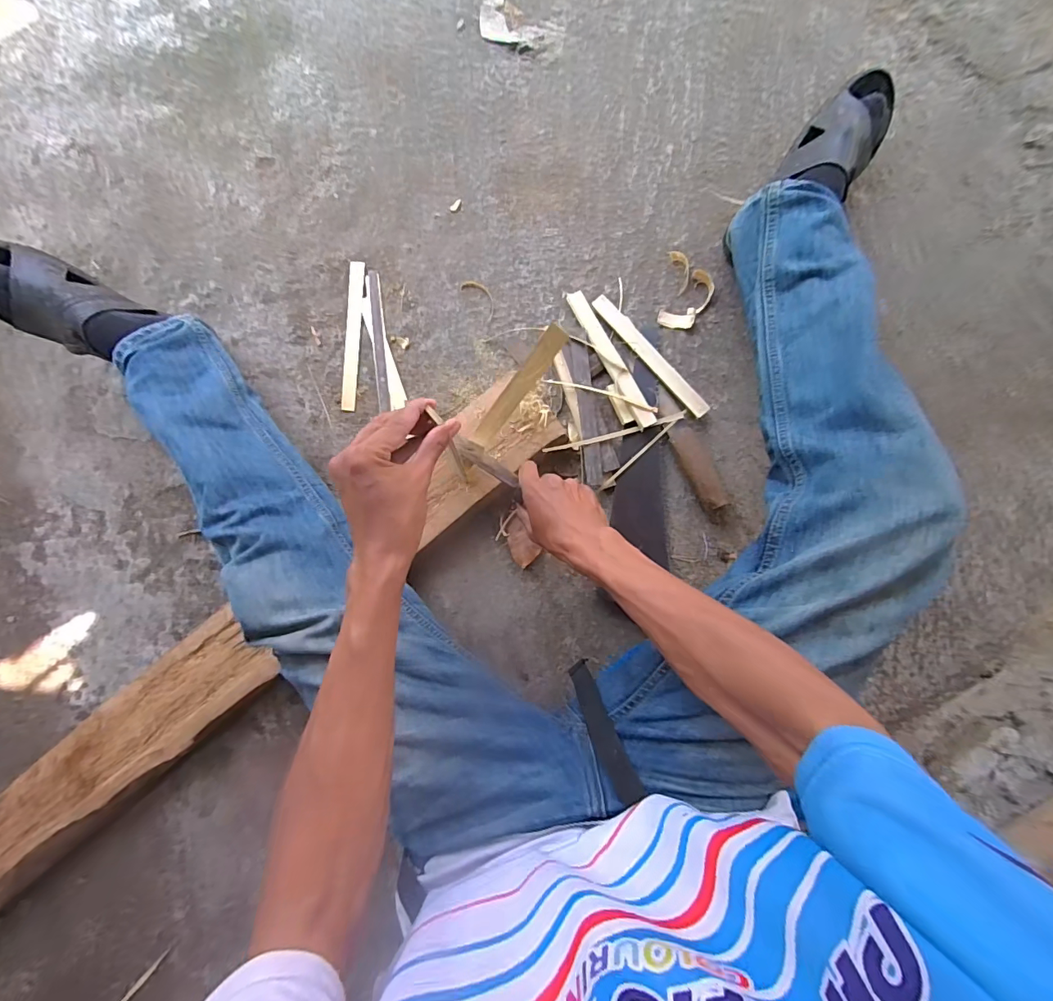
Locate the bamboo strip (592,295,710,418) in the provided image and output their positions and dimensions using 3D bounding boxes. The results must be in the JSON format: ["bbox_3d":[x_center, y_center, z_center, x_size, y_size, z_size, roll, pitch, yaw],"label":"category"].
[{"bbox_3d":[0.177,-0.208,0.658,0.025,0.009,0.226,-41,83,12],"label":"bamboo strip"}]

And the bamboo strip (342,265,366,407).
[{"bbox_3d":[-0.265,-0.251,0.700,0.024,0.005,0.227,3,86,2],"label":"bamboo strip"}]

